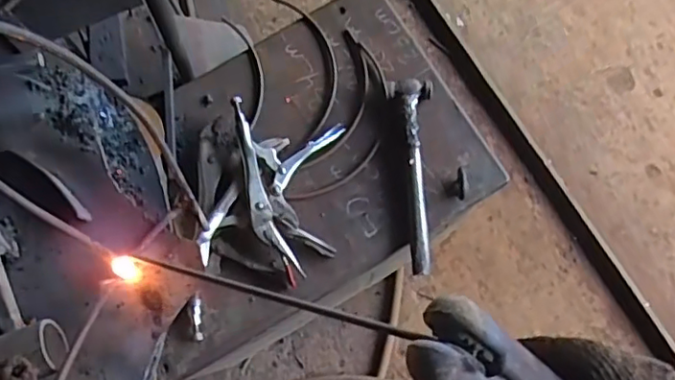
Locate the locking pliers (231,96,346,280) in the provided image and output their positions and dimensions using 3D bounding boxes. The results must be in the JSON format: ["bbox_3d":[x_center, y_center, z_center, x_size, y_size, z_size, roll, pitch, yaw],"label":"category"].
[{"bbox_3d":[-0.052,-0.006,0.732,0.128,0.039,0.223,-6,76,-2],"label":"locking pliers"}]

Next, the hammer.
[{"bbox_3d":[0.103,-0.021,0.734,0.053,0.022,0.236,-6,76,-2],"label":"hammer"}]

